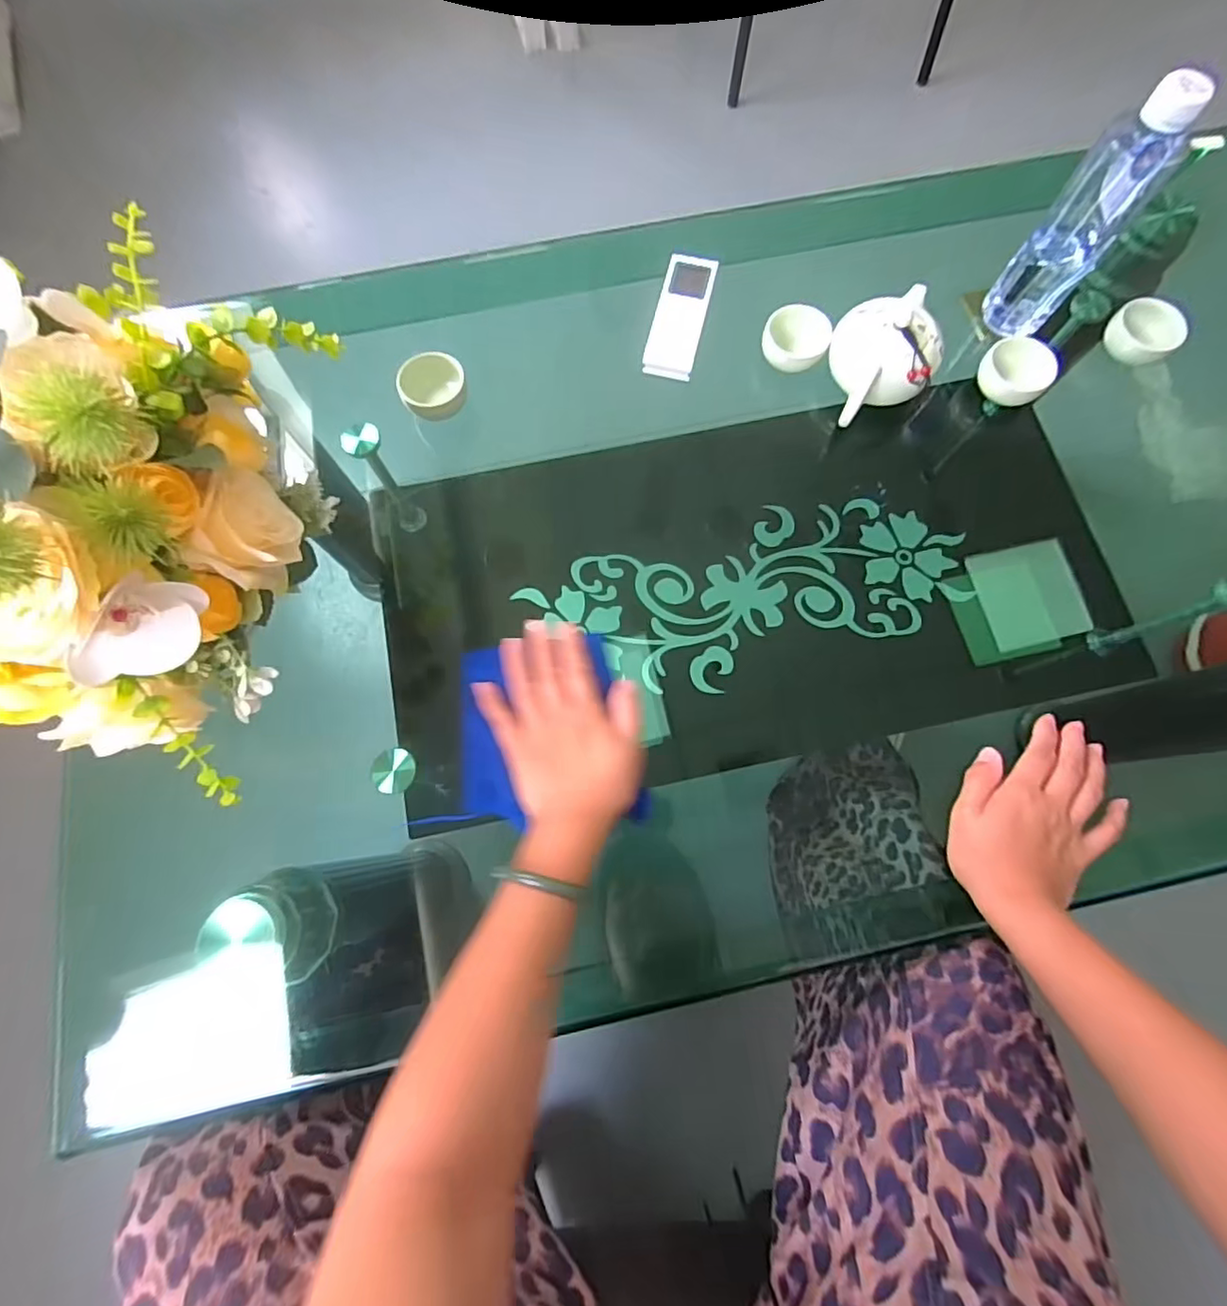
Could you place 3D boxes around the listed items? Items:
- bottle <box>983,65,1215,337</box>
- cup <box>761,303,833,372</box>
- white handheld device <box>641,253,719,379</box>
[{"bbox_3d":[0.377,-0.344,0.466,0.058,0.180,0.049,41,80,9],"label":"bottle"},{"bbox_3d":[0.164,-0.282,0.523,0.056,0.026,0.047,26,78,6],"label":"cup"},{"bbox_3d":[0.062,-0.313,0.541,0.045,0.014,0.125,14,77,3],"label":"white handheld device"}]

